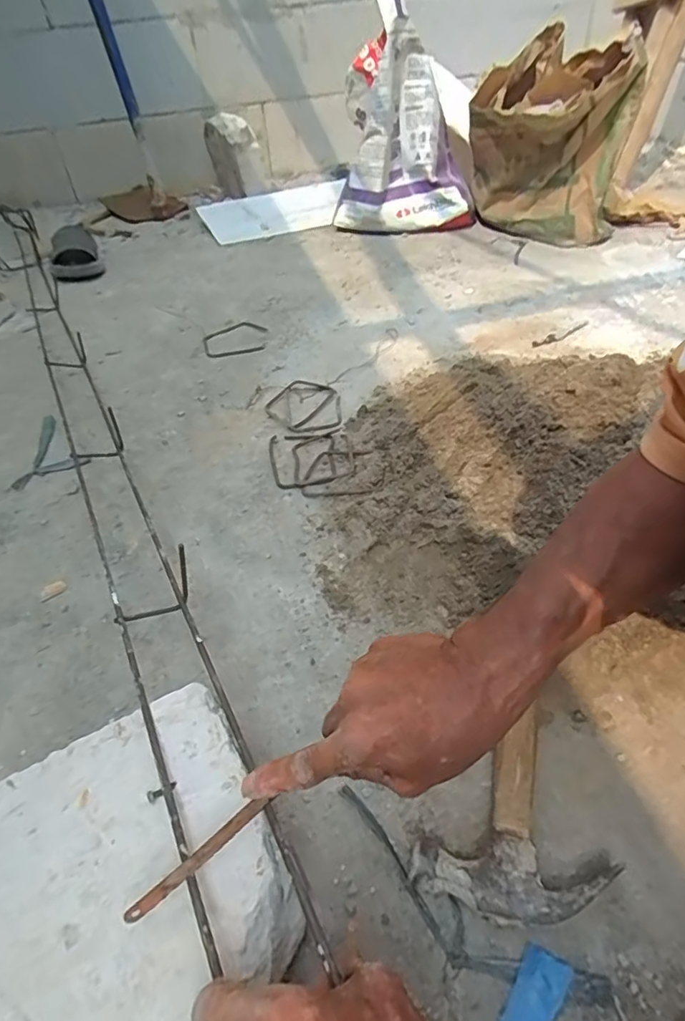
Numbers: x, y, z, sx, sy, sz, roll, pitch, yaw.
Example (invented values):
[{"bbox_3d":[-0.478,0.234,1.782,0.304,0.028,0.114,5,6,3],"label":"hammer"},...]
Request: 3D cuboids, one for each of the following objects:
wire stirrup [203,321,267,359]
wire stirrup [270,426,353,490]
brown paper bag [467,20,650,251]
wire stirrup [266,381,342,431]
[{"bbox_3d":[-0.185,-0.299,0.949,0.110,0.005,0.112,-15,45,-11],"label":"wire stirrup"},{"bbox_3d":[-0.040,-0.068,0.693,0.100,0.009,0.107,-8,44,-3],"label":"wire stirrup"},{"bbox_3d":[0.413,-0.734,1.122,0.307,0.322,0.221,8,45,13],"label":"brown paper bag"},{"bbox_3d":[-0.056,-0.148,0.777,0.107,0.006,0.116,-3,44,2],"label":"wire stirrup"}]

